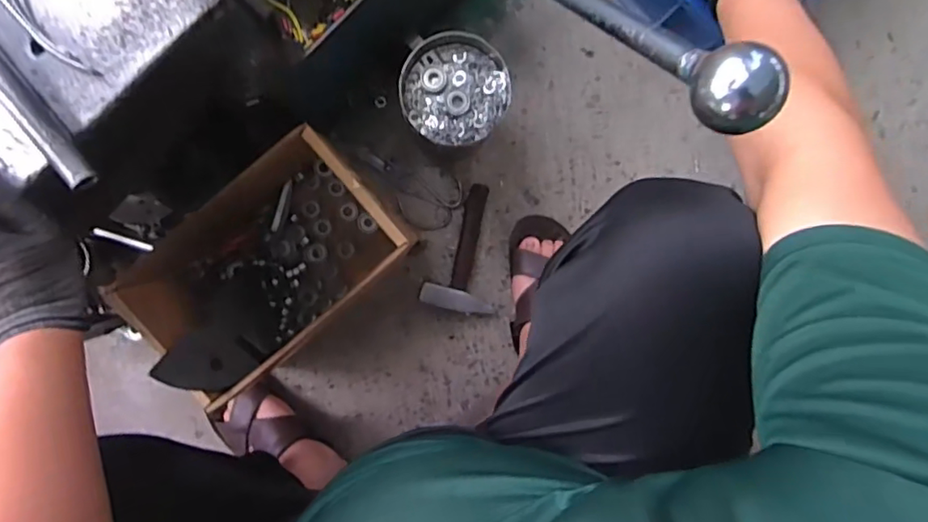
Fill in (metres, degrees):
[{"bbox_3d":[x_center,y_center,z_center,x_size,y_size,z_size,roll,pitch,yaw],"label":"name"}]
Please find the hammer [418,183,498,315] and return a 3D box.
[{"bbox_3d":[0.003,-0.019,0.838,0.107,0.027,0.191,10,94,-1],"label":"hammer"}]

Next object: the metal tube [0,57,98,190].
[{"bbox_3d":[-0.306,-0.111,0.386,0.016,0.023,0.140,-37,94,3],"label":"metal tube"}]

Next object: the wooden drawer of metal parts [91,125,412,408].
[{"bbox_3d":[-0.243,0.000,0.753,0.312,0.211,0.209,-36,94,2],"label":"wooden drawer of metal parts"}]

